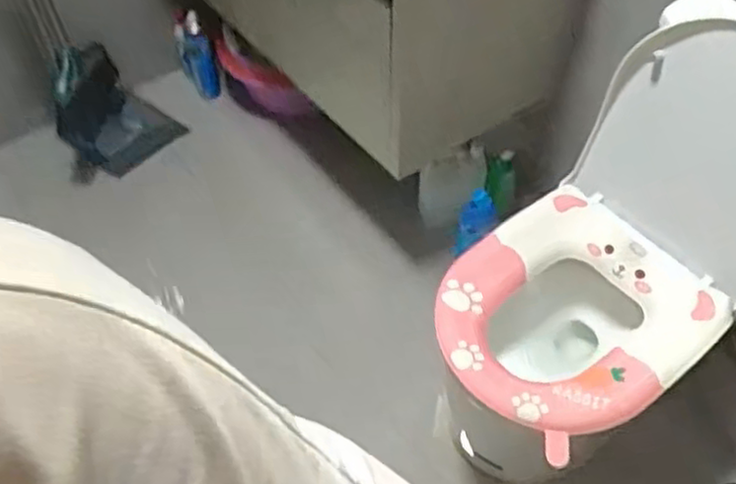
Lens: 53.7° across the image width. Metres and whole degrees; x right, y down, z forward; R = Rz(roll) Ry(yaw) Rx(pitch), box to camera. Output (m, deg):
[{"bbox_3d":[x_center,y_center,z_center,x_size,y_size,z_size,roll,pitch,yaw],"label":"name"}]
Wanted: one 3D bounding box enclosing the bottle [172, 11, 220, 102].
[{"bbox_3d":[-0.441,-0.490,1.883,0.058,0.250,0.096,-35,60,-23],"label":"bottle"}]

